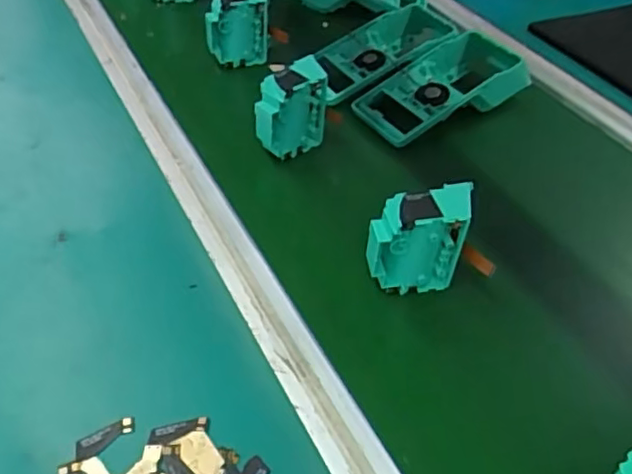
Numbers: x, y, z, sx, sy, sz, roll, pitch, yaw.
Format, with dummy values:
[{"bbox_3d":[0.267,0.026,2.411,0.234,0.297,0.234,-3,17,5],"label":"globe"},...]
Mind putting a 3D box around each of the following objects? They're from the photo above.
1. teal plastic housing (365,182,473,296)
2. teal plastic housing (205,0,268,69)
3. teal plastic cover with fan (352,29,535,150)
[{"bbox_3d":[0.074,0.003,0.458,0.074,0.077,0.040,-1,44,-5],"label":"teal plastic housing"},{"bbox_3d":[-0.087,-0.232,0.687,0.071,0.074,0.045,-3,44,-8],"label":"teal plastic housing"},{"bbox_3d":[0.132,-0.157,0.654,0.186,0.046,0.091,-24,51,-26],"label":"teal plastic cover with fan"}]

